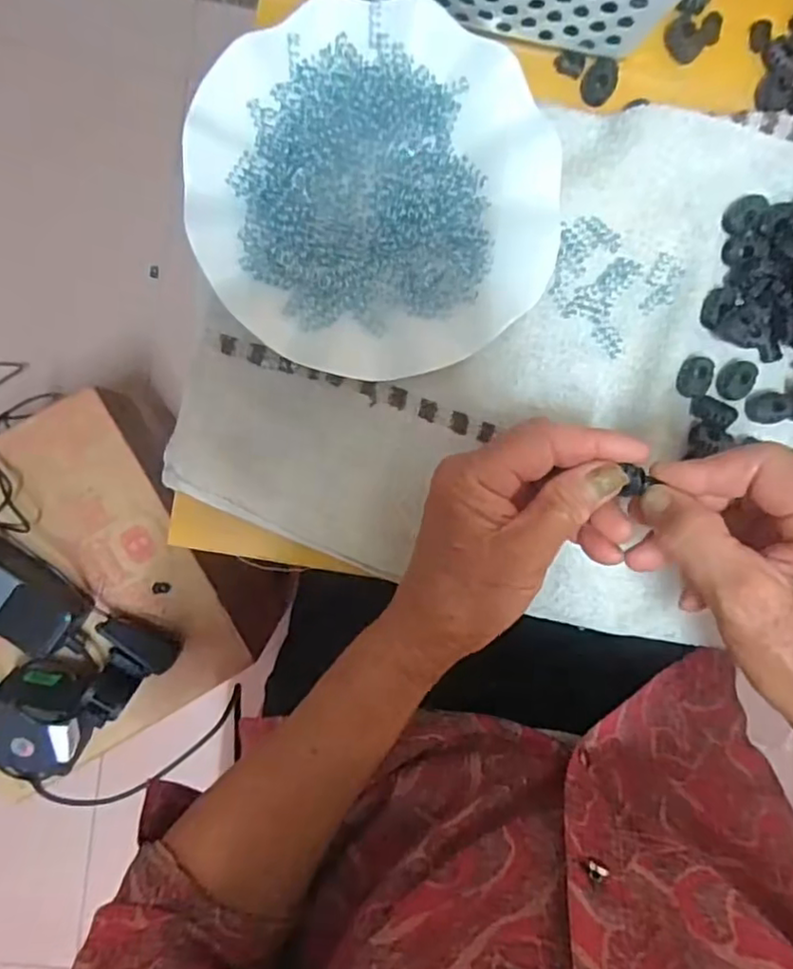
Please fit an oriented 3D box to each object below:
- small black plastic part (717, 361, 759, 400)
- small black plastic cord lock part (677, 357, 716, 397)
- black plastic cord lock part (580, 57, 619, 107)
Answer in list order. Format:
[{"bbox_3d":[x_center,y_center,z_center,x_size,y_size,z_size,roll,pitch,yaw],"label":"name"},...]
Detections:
[{"bbox_3d":[0.188,-0.058,0.341,0.023,0.009,0.016,-43,94,-2],"label":"small black plastic part"},{"bbox_3d":[0.164,-0.059,0.338,0.017,0.007,0.021,2,92,-4],"label":"small black plastic cord lock part"},{"bbox_3d":[0.111,-0.220,0.337,0.018,0.014,0.020,24,90,-4],"label":"black plastic cord lock part"}]

